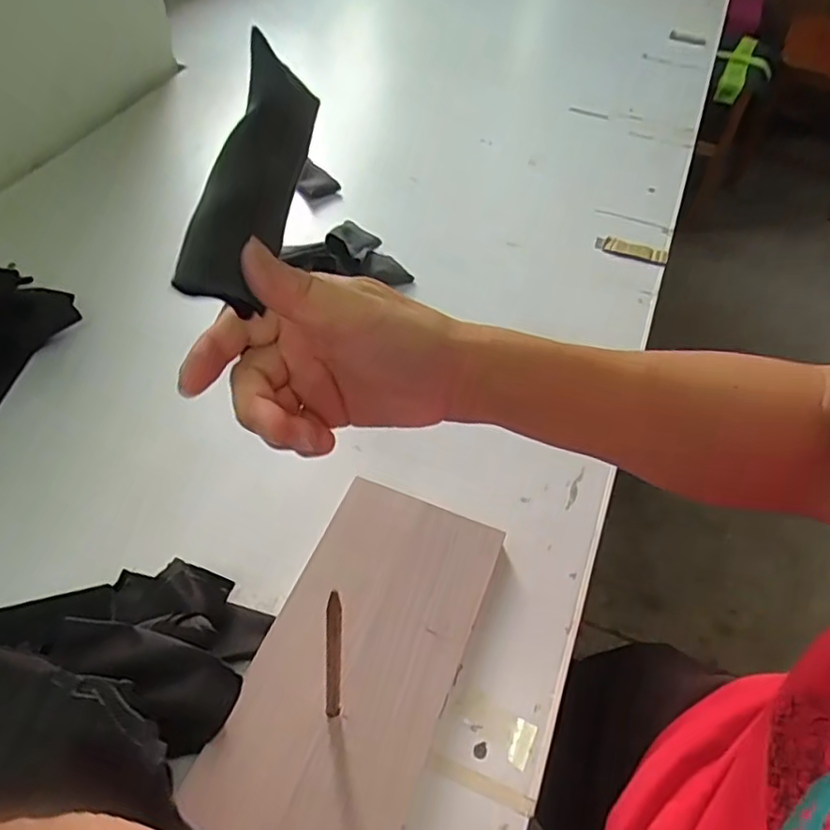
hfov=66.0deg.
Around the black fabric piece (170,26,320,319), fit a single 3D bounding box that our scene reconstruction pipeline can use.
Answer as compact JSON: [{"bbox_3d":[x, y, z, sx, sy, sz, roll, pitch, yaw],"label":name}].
[{"bbox_3d":[-0.065,-0.094,0.258,0.015,0.040,0.102,8,77,34],"label":"black fabric piece"}]

